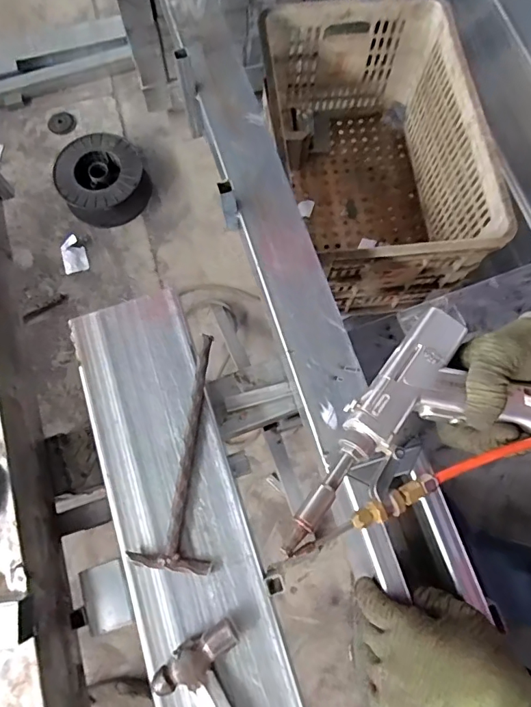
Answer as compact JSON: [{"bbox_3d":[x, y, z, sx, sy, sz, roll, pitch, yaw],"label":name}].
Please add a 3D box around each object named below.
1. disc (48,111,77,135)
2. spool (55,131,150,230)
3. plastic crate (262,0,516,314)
[{"bbox_3d":[-0.666,-0.756,1.507,0.088,0.008,0.079,-22,75,-7],"label":"disc"},{"bbox_3d":[-0.490,-0.519,1.399,0.253,0.134,0.244,0,74,0],"label":"spool"},{"bbox_3d":[0.192,-0.362,0.913,0.349,0.281,0.508,-6,74,-2],"label":"plastic crate"}]

